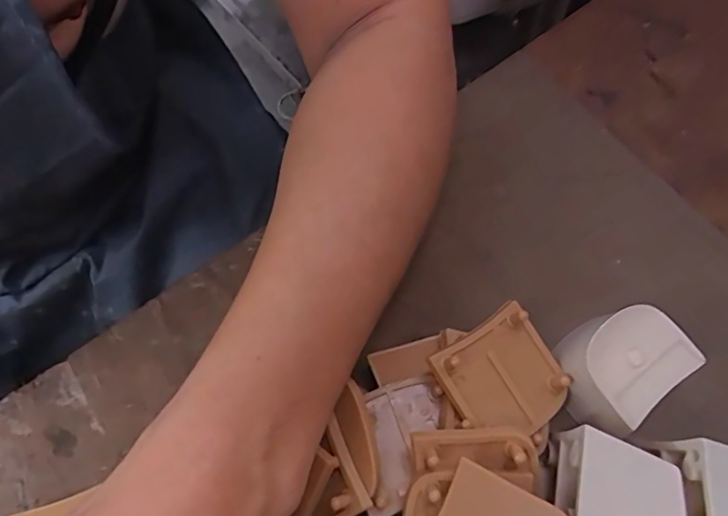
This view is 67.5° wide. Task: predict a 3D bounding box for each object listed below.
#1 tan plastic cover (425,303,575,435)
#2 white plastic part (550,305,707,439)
[{"bbox_3d":[0.062,0.052,0.237,0.052,0.016,0.048,-35,74,-13],"label":"tan plastic cover"},{"bbox_3d":[0.111,0.048,0.244,0.054,0.034,0.042,-38,75,-14],"label":"white plastic part"}]

